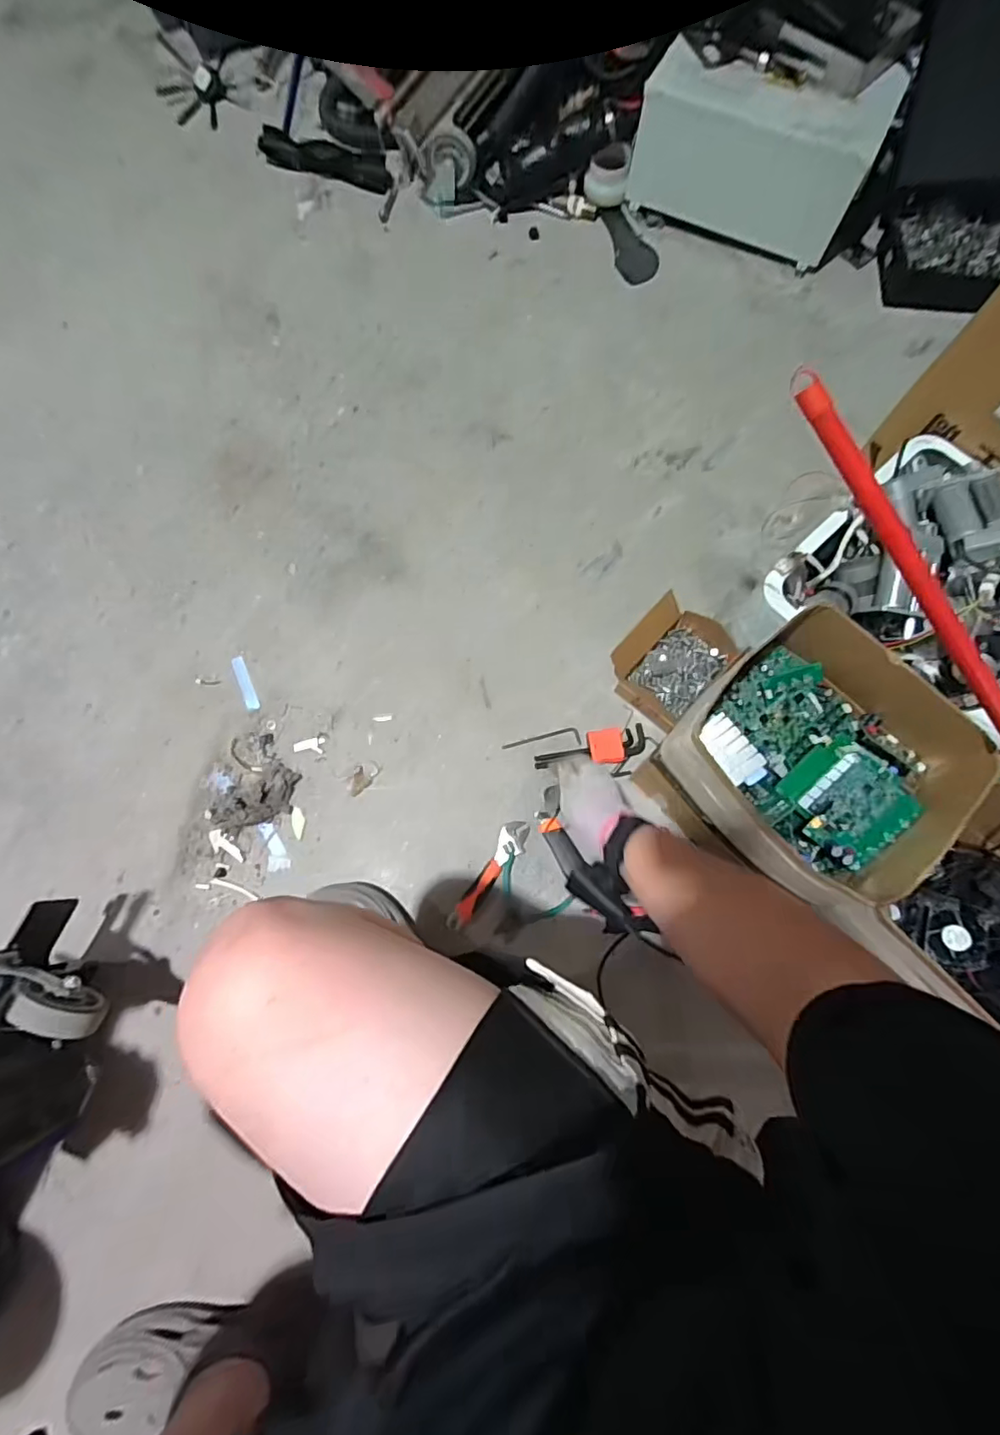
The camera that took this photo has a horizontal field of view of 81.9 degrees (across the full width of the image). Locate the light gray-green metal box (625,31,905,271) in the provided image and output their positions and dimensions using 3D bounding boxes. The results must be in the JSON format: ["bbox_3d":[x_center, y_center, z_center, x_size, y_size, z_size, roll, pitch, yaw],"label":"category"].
[{"bbox_3d":[0.484,-1.086,1.121,0.433,0.231,0.149,30,75,7],"label":"light gray-green metal box"}]

